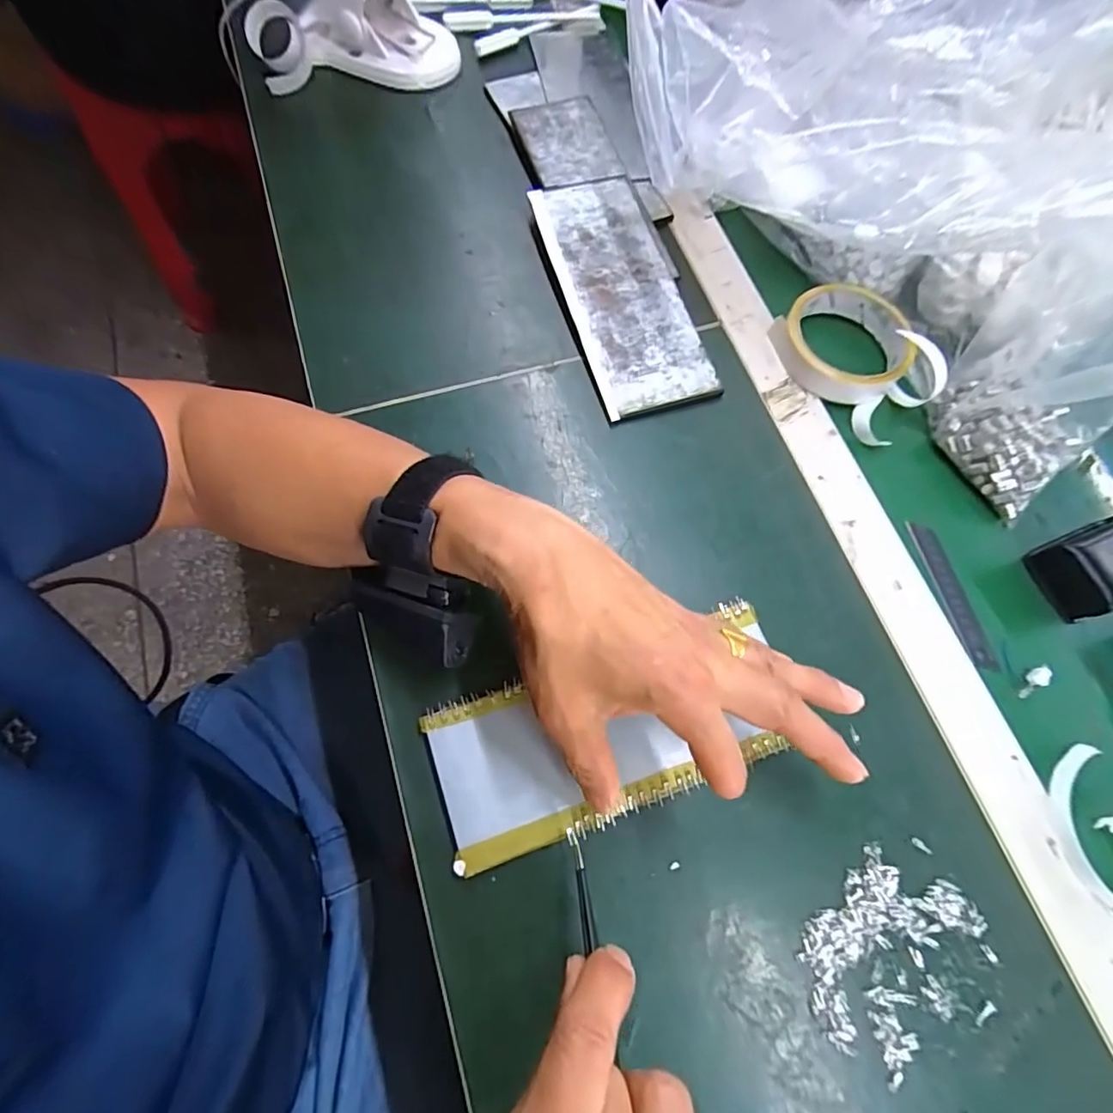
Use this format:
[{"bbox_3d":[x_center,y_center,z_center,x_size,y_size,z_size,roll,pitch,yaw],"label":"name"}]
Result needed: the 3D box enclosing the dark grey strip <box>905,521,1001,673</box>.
[{"bbox_3d":[0.254,0.024,0.346,0.019,0.004,0.099,-12,71,-7],"label":"dark grey strip"}]

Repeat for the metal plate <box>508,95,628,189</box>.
[{"bbox_3d":[0.010,-0.341,0.445,0.071,0.008,0.103,-18,75,-9],"label":"metal plate"}]

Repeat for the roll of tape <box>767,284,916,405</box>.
[{"bbox_3d":[0.210,-0.155,0.389,0.090,0.025,0.088,1,70,-2],"label":"roll of tape"}]

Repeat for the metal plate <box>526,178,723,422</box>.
[{"bbox_3d":[0.048,-0.195,0.397,0.086,0.005,0.200,-16,77,-9],"label":"metal plate"}]

